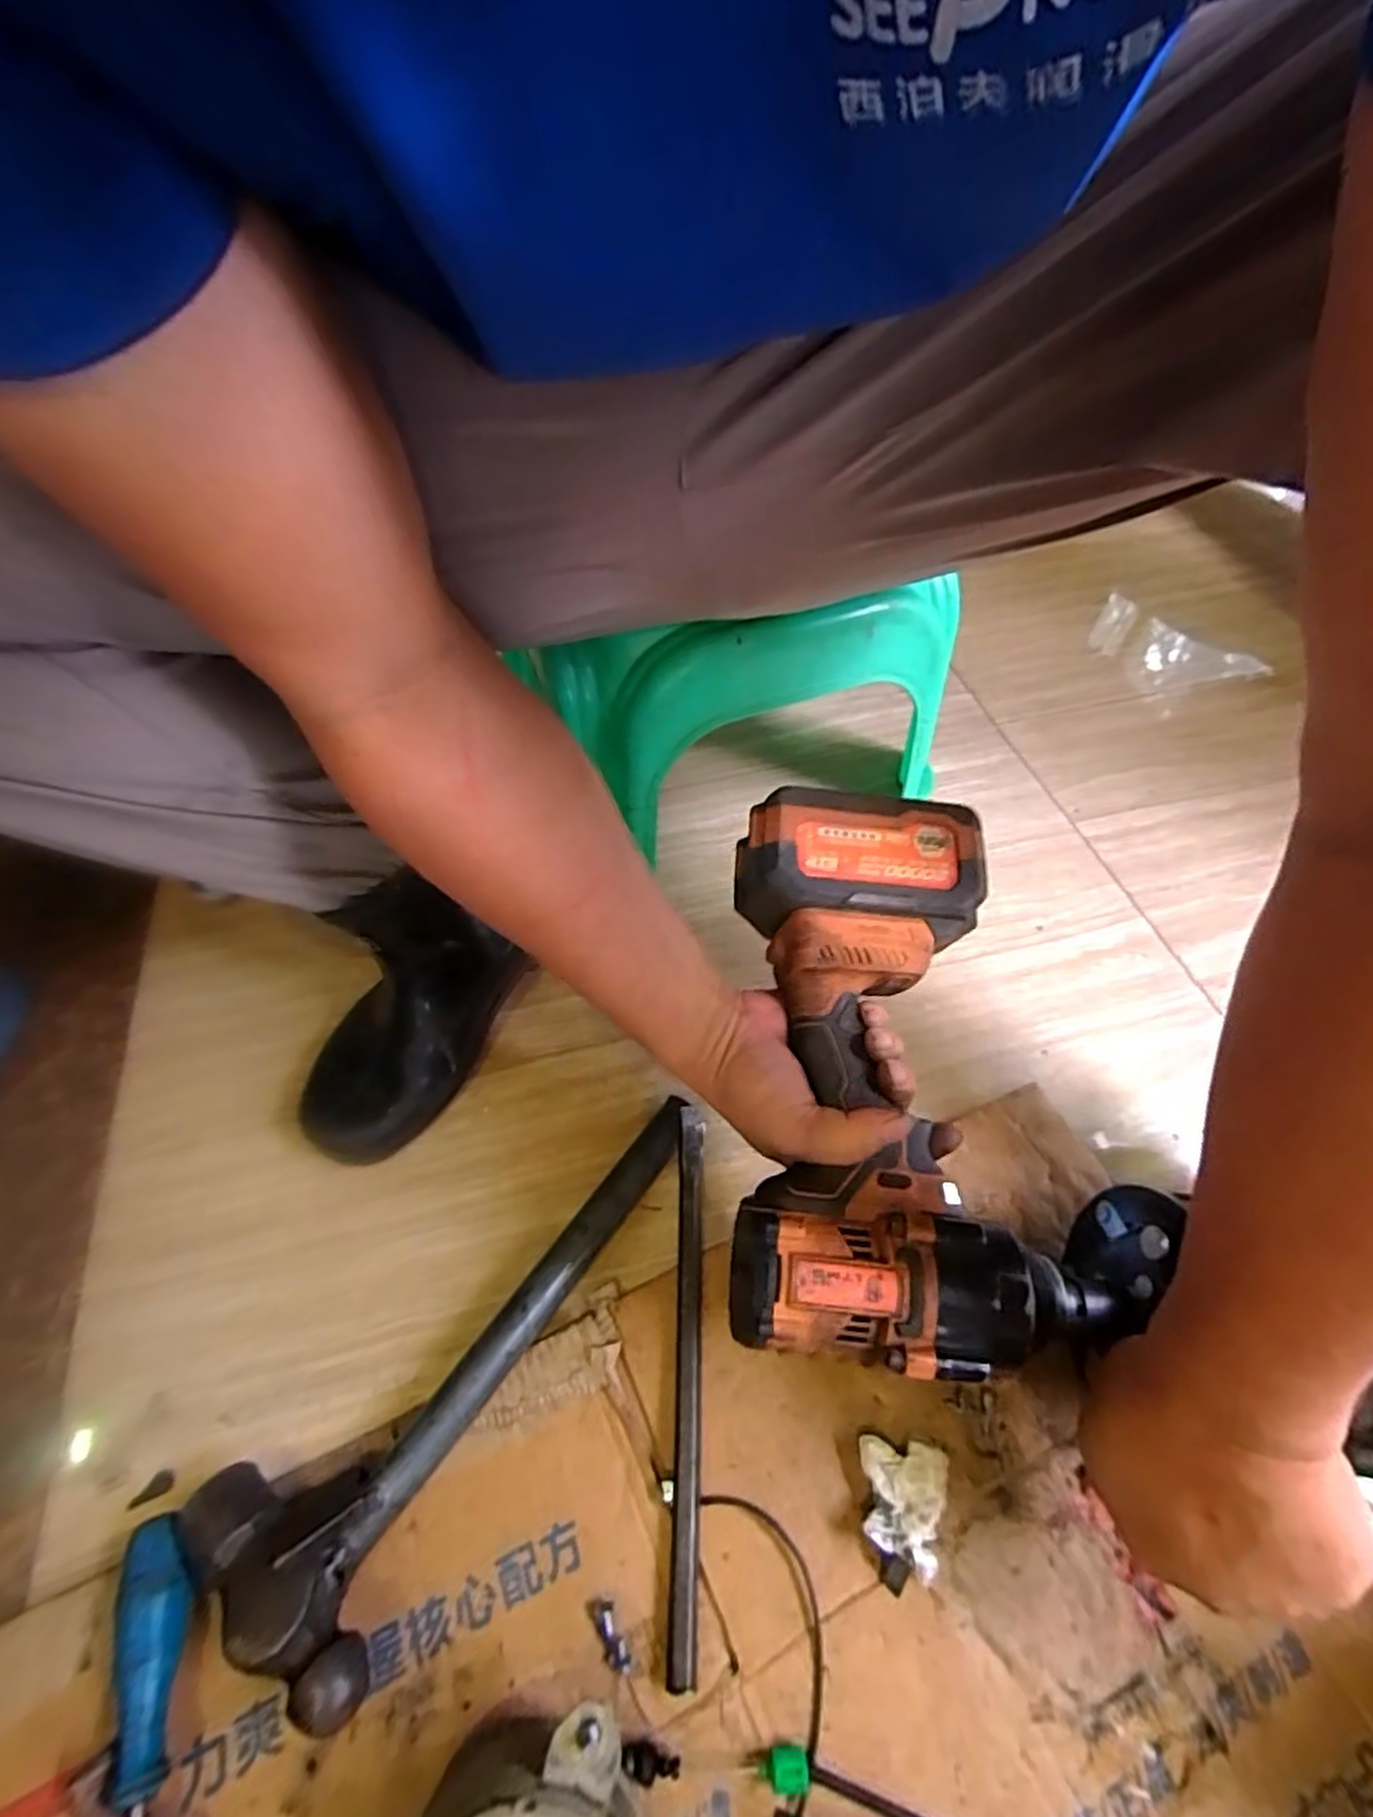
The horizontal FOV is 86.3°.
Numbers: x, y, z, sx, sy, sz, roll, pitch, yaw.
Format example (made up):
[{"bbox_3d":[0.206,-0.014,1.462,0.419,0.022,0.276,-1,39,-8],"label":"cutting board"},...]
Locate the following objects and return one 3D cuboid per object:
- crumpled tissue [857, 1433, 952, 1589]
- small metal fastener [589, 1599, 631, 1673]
[{"bbox_3d":[0.111,0.302,0.371,0.043,0.023,0.052,6,53,3],"label":"crumpled tissue"},{"bbox_3d":[-0.036,0.343,0.345,0.012,0.009,0.028,-21,56,-16],"label":"small metal fastener"}]

